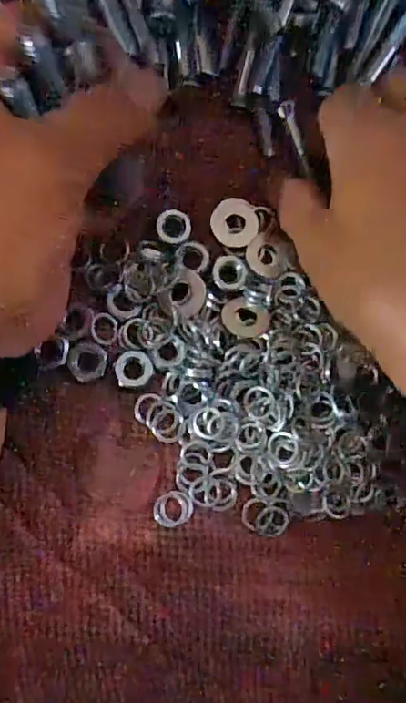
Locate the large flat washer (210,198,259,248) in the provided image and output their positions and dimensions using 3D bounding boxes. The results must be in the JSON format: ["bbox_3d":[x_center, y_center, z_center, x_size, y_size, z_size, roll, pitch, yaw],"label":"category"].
[{"bbox_3d":[0.015,-0.060,0.254,0.022,0.004,0.023,8,84,-3],"label":"large flat washer"}]

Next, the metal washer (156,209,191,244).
[{"bbox_3d":[-0.013,-0.056,0.248,0.015,0.004,0.016,1,86,-7],"label":"metal washer"}]

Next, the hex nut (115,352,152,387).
[{"bbox_3d":[-0.030,0.007,0.239,0.016,0.005,0.015,-4,84,-4],"label":"hex nut"}]

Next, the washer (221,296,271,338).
[{"bbox_3d":[0.019,-0.014,0.246,0.021,0.004,0.020,3,66,-7],"label":"washer"}]

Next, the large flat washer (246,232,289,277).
[{"bbox_3d":[0.030,-0.045,0.254,0.019,0.004,0.022,8,84,-3],"label":"large flat washer"}]

